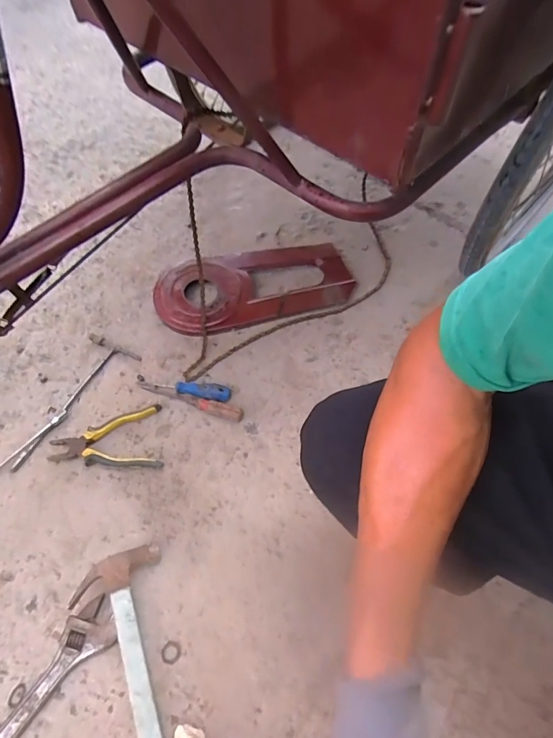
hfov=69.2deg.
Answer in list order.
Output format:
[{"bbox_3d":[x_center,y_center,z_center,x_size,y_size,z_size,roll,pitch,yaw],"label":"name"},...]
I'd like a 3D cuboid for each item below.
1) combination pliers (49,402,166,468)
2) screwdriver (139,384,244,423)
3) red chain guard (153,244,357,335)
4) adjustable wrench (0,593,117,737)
[{"bbox_3d":[-0.292,0.120,0.696,0.185,0.022,0.112,-3,59,-2],"label":"combination pliers"},{"bbox_3d":[-0.158,0.058,0.735,0.203,0.024,0.021,16,60,10],"label":"screwdriver"},{"bbox_3d":[-0.051,-0.188,0.877,0.417,0.034,0.202,-14,60,-8],"label":"red chain guard"},{"bbox_3d":[-0.324,0.433,0.514,0.062,0.017,0.284,36,65,20],"label":"adjustable wrench"}]

